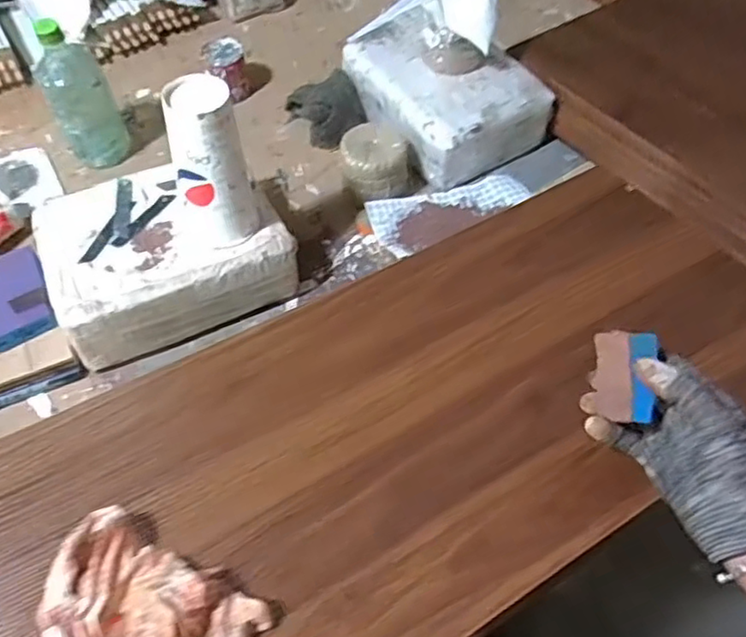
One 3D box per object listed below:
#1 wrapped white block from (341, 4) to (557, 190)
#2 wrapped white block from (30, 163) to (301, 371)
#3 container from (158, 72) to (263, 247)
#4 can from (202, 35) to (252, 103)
[{"bbox_3d":[0.101,-0.335,0.962,0.202,0.104,0.273,-29,62,-20],"label":"wrapped white block"},{"bbox_3d":[-0.242,-0.079,0.764,0.269,0.101,0.204,-23,60,-16],"label":"wrapped white block"},{"bbox_3d":[-0.170,-0.159,0.664,0.081,0.171,0.075,-9,57,-8],"label":"container"},{"bbox_3d":[-0.227,-0.383,0.988,0.065,0.075,0.064,-13,57,-10],"label":"can"}]

